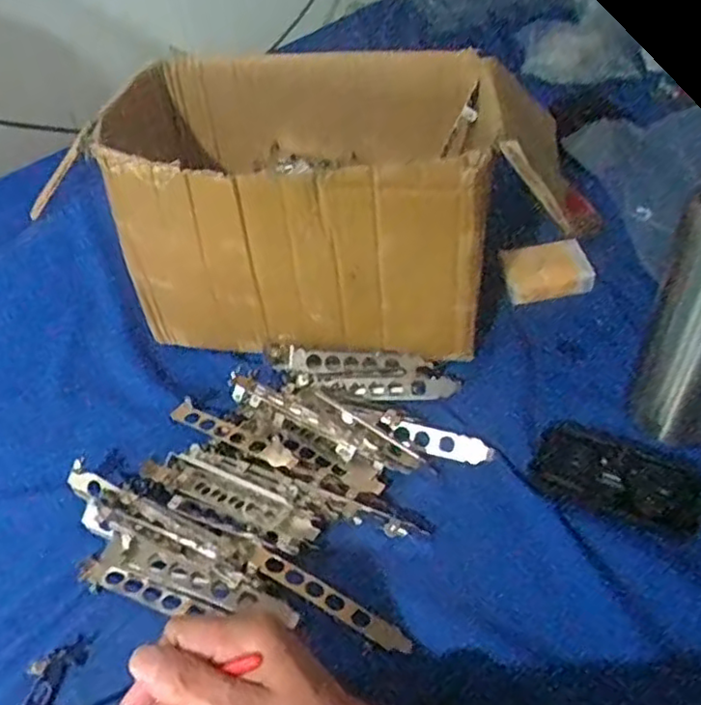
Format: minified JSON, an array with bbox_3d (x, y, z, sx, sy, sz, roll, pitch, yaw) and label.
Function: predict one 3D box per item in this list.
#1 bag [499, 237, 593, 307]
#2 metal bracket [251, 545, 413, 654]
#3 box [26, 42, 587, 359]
[{"bbox_3d":[0.175,-0.074,0.609,0.072,0.075,0.023,-10,52,36],"label":"bag"},{"bbox_3d":[-0.014,0.157,0.431,0.118,0.008,0.016,22,51,25],"label":"metal bracket"},{"bbox_3d":[-0.023,-0.122,0.583,0.352,0.191,0.206,4,46,9],"label":"box"}]

